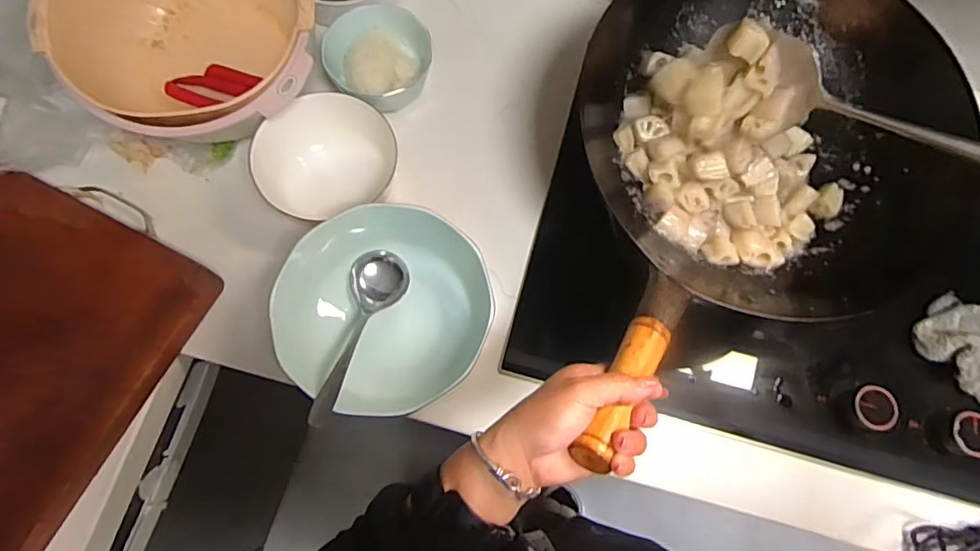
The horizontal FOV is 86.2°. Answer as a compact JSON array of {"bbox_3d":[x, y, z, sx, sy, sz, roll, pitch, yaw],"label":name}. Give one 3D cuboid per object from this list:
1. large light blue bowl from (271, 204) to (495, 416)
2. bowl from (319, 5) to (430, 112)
[{"bbox_3d":[-0.097,0.026,0.536,0.193,0.092,0.221,24,74,5],"label":"large light blue bowl"},{"bbox_3d":[-0.132,-0.260,0.640,0.124,0.072,0.112,-11,74,-6],"label":"bowl"}]

